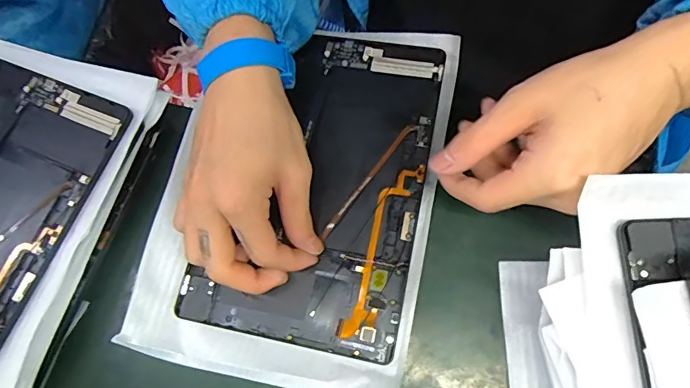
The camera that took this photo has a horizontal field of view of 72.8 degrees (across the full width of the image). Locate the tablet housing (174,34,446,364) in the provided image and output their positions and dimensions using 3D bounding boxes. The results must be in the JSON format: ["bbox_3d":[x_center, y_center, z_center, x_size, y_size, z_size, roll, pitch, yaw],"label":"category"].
[{"bbox_3d":[-0.013,-0.012,0.346,0.142,0.014,0.237,14,75,5],"label":"tablet housing"}]

